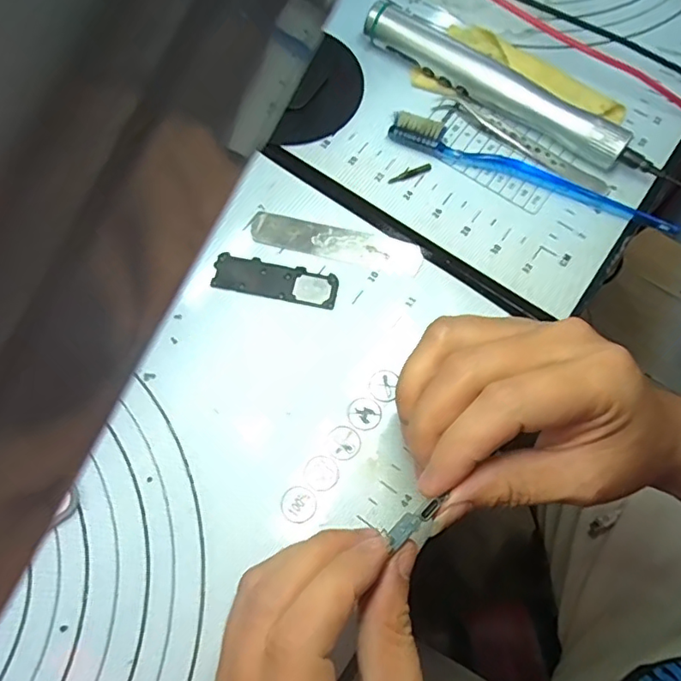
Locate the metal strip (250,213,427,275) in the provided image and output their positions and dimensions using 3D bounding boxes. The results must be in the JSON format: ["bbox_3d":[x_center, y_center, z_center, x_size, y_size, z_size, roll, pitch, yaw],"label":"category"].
[{"bbox_3d":[-0.002,-0.055,0.306,0.095,0.004,0.021,13,71,2],"label":"metal strip"}]

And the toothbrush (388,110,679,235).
[{"bbox_3d":[0.109,-0.095,0.318,0.167,0.012,0.014,22,71,5],"label":"toothbrush"}]

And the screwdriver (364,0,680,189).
[{"bbox_3d":[0.102,-0.144,0.327,0.199,0.024,0.021,34,73,9],"label":"screwdriver"}]

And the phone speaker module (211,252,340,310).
[{"bbox_3d":[-0.035,-0.033,0.297,0.067,0.004,0.020,11,71,1],"label":"phone speaker module"}]

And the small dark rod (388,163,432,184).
[{"bbox_3d":[0.040,-0.099,0.323,0.027,0.004,0.007,-22,73,-10],"label":"small dark rod"}]

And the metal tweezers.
[{"bbox_3d":[0.110,-0.118,0.327,0.110,0.007,0.014,31,72,8],"label":"metal tweezers"}]

